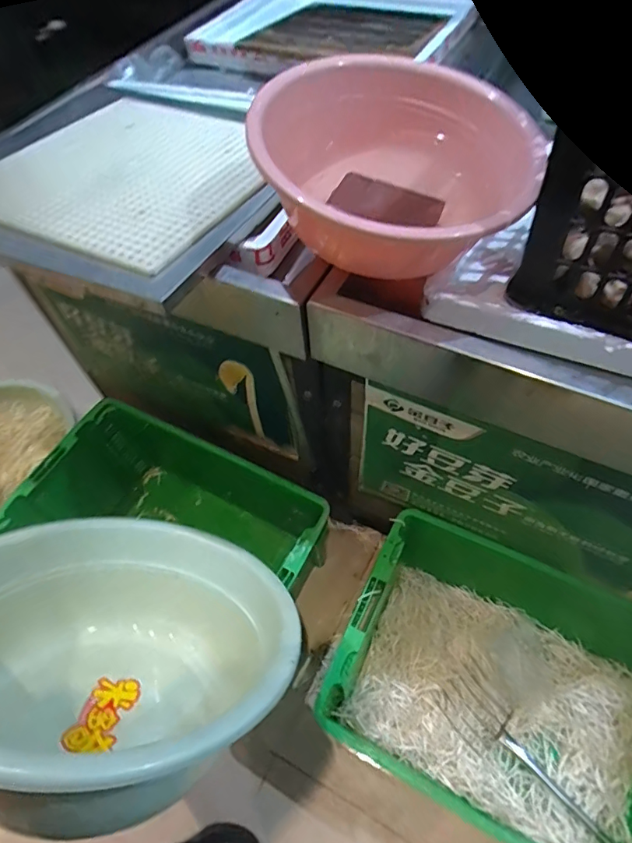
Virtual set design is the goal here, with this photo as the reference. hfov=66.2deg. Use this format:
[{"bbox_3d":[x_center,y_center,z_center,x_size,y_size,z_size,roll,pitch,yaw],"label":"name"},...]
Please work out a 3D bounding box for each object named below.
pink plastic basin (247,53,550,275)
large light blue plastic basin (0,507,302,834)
[{"bbox_3d":[0.123,-0.355,0.658,0.333,0.161,0.333,-2,57,4],"label":"pink plastic basin"},{"bbox_3d":[-0.294,0.328,0.692,0.496,0.236,0.478,14,20,-5],"label":"large light blue plastic basin"}]

